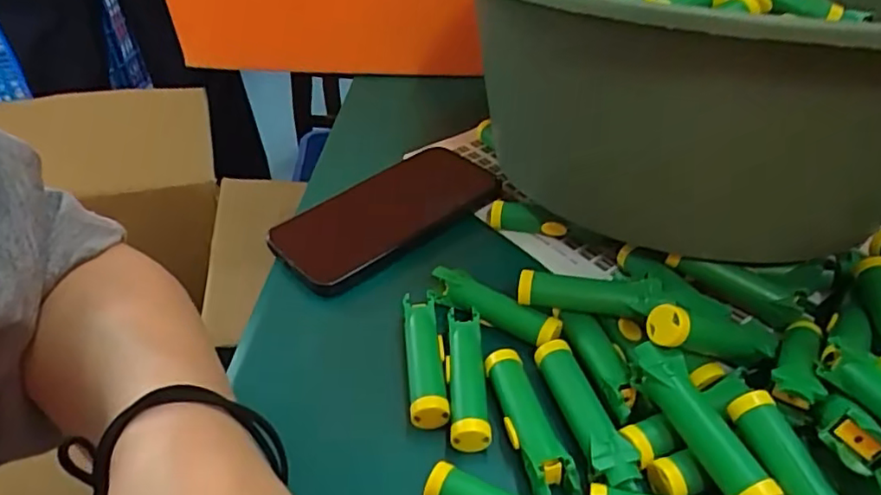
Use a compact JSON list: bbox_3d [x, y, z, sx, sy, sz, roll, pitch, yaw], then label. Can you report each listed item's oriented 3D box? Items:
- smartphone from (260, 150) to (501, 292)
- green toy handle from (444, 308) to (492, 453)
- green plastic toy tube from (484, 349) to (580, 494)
[{"bbox_3d":[-0.035,-0.025,0.431,0.162,0.016,0.077,-31,47,-31],"label":"smartphone"},{"bbox_3d":[0.013,0.065,0.313,0.020,0.017,0.077,-2,39,-1],"label":"green toy handle"},{"bbox_3d":[0.042,0.083,0.288,0.021,0.015,0.080,-9,40,-9],"label":"green plastic toy tube"}]

